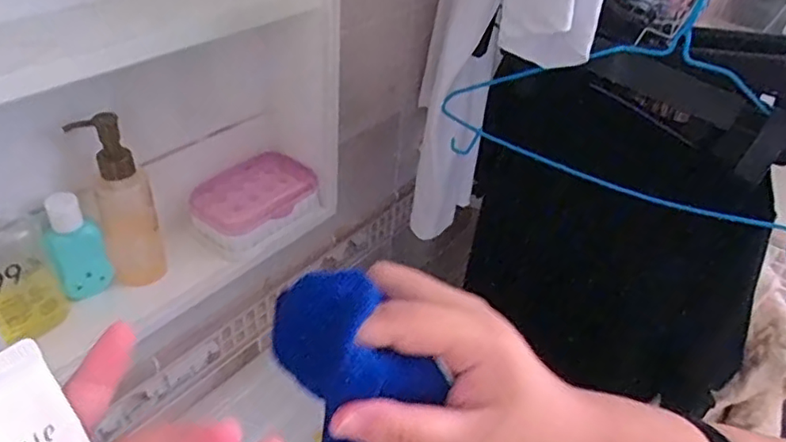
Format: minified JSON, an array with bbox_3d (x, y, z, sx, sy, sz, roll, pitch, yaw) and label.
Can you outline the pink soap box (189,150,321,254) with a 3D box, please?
[{"bbox_3d":[-0.134,-0.024,0.593,0.073,0.044,0.124,28,43,26],"label":"pink soap box"}]

